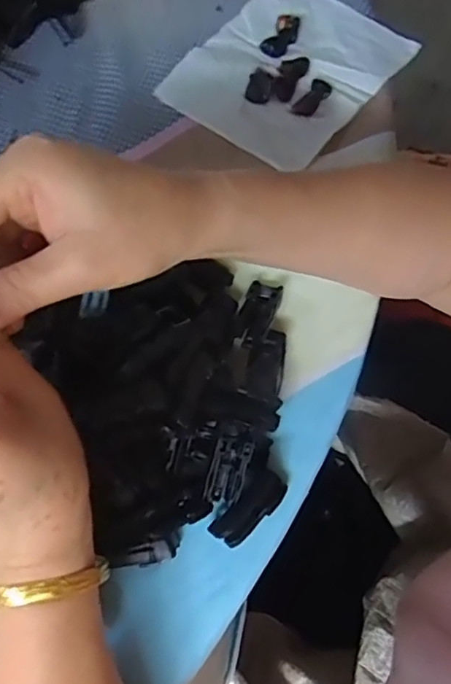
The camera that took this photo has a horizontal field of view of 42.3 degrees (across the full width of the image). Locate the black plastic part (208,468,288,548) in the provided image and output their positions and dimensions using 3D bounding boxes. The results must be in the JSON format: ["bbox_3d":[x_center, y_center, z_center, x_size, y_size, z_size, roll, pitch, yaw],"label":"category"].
[{"bbox_3d":[0.014,0.092,0.322,0.047,0.012,0.018,-42,71,-14],"label":"black plastic part"}]

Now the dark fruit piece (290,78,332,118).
[{"bbox_3d":[0.063,-0.178,0.426,0.017,0.005,0.036,33,73,15],"label":"dark fruit piece"}]

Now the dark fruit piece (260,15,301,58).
[{"bbox_3d":[0.043,-0.237,0.450,0.020,0.007,0.039,29,72,14],"label":"dark fruit piece"}]

